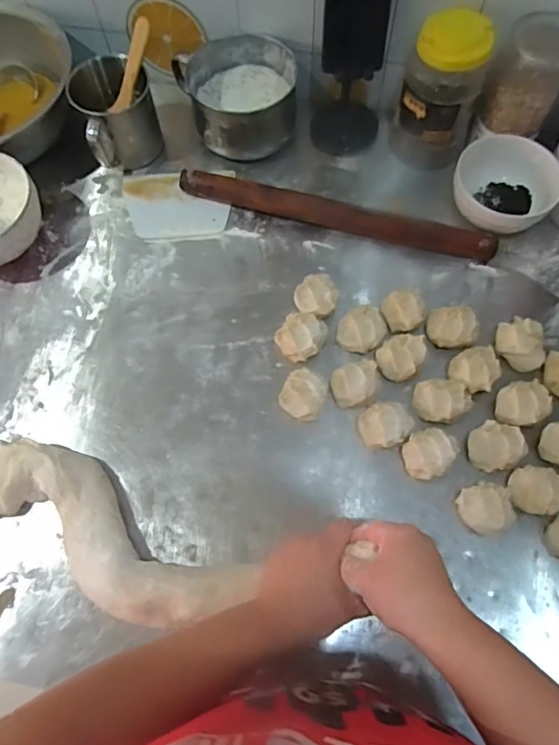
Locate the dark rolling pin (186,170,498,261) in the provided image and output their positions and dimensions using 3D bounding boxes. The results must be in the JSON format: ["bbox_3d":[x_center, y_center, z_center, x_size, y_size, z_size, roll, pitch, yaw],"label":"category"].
[{"bbox_3d":[0.074,-0.210,0.690,0.413,0.040,0.033,16,69,6],"label":"dark rolling pin"}]

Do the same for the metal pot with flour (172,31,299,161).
[{"bbox_3d":[-0.051,-0.390,0.741,0.150,0.079,0.147,0,69,0],"label":"metal pot with flour"}]

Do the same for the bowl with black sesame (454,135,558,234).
[{"bbox_3d":[0.292,-0.240,0.684,0.132,0.063,0.118,21,70,7],"label":"bowl with black sesame"}]

